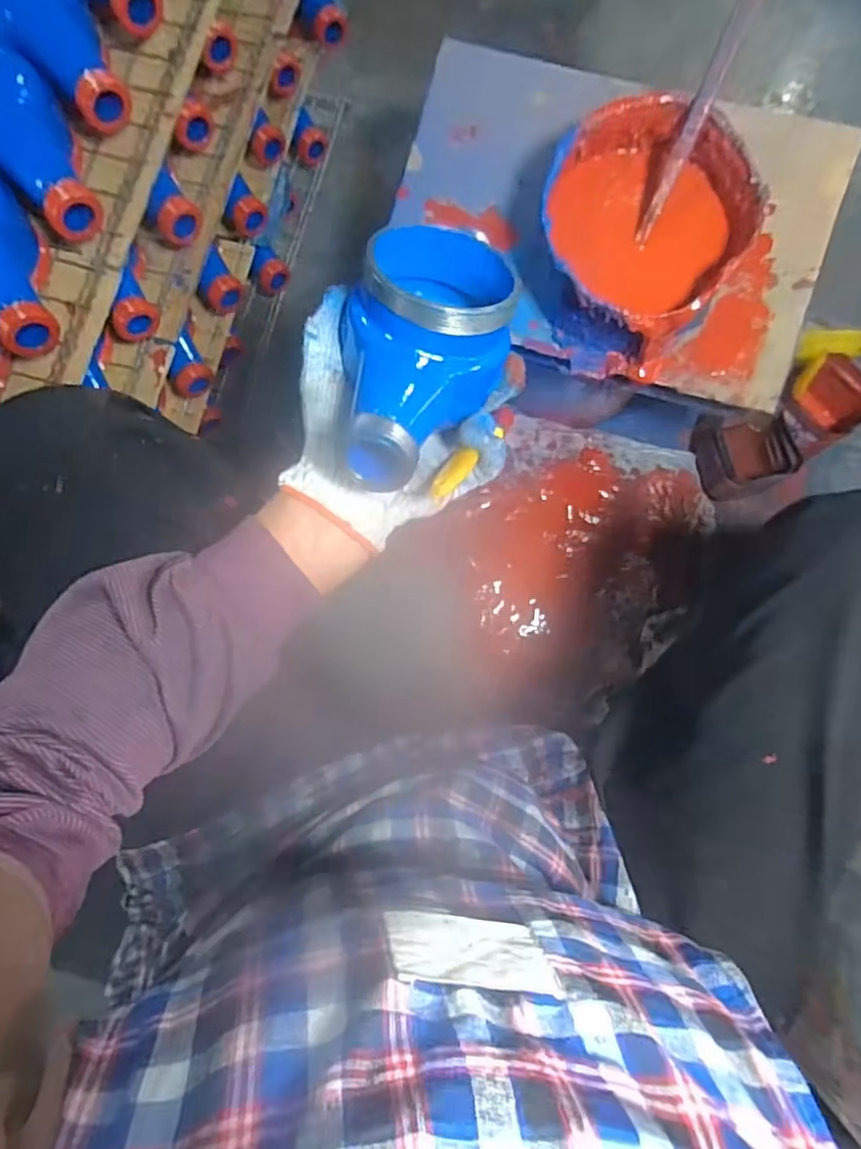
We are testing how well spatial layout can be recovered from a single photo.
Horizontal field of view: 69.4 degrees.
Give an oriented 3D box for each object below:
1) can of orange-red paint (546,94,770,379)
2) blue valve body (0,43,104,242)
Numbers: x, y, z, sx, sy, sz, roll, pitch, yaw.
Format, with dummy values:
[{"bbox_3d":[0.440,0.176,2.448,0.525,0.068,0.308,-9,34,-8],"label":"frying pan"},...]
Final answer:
[{"bbox_3d":[0.168,-0.275,0.521,0.156,0.117,0.165,0,81,2],"label":"can of orange-red paint"},{"bbox_3d":[-0.336,-0.354,0.502,0.089,0.097,0.201,-40,82,-4],"label":"blue valve body"}]

